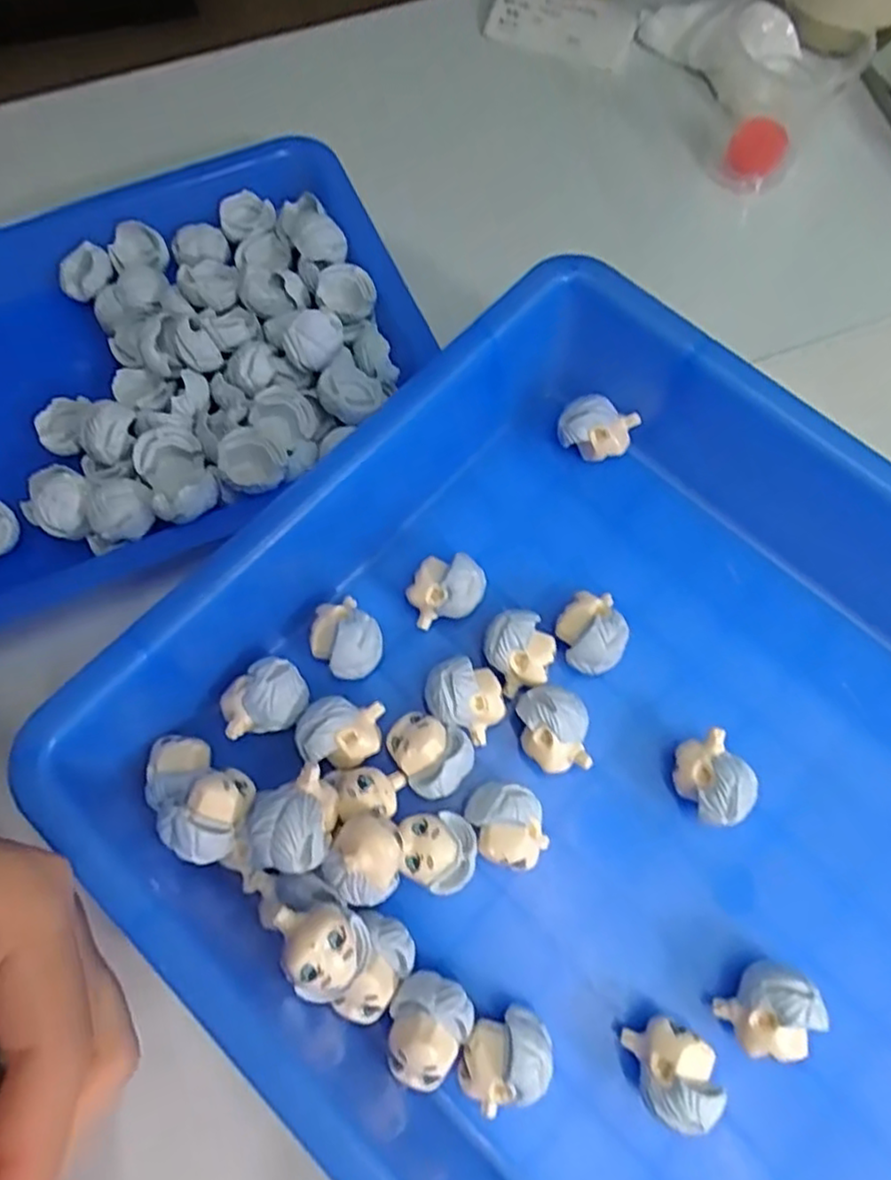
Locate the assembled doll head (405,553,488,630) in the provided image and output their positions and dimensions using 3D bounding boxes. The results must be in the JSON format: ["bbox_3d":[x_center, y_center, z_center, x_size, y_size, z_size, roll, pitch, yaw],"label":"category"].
[{"bbox_3d":[0.000,-0.001,0.250,0.027,0.020,0.021,-17,72,-3],"label":"assembled doll head"}]

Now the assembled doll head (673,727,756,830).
[{"bbox_3d":[0.088,0.063,0.230,0.022,0.026,0.027,-31,73,-8],"label":"assembled doll head"}]

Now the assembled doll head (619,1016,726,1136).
[{"bbox_3d":[0.066,0.140,0.203,0.022,0.024,0.025,-14,72,-3],"label":"assembled doll head"}]

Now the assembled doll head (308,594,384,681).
[{"bbox_3d":[-0.034,0.018,0.244,0.025,0.021,0.023,-1,71,2],"label":"assembled doll head"}]

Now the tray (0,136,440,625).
[{"bbox_3d":[-0.120,-0.089,0.276,0.215,0.035,0.172,-21,72,-5],"label":"tray"}]

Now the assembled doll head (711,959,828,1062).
[{"bbox_3d":[0.096,0.125,0.207,0.022,0.024,0.026,37,76,13],"label":"assembled doll head"}]

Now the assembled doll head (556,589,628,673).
[{"bbox_3d":[0.051,0.016,0.246,0.022,0.026,0.027,-11,71,-2],"label":"assembled doll head"}]

